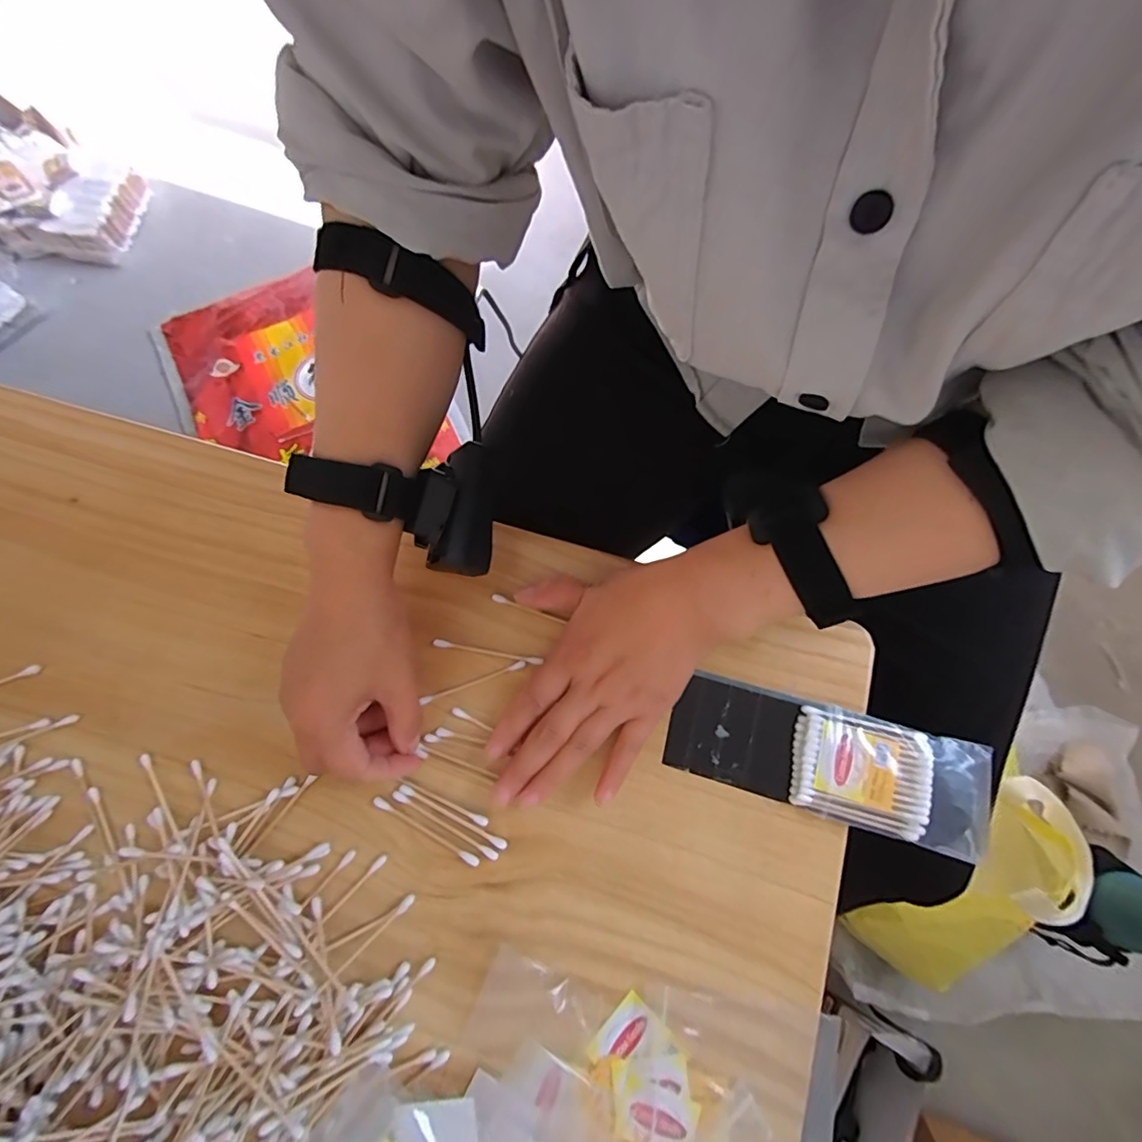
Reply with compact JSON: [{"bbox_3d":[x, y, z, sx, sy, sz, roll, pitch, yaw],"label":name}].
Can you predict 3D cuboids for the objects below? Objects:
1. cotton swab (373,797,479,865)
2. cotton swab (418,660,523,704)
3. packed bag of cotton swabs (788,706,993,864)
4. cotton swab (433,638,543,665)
[{"bbox_3d":[-0.085,0.152,0.308,0.071,0.004,0.006,27,76,9],"label":"cotton swab"},{"bbox_3d":[-0.061,0.069,0.330,0.066,0.004,0.005,-20,74,-4],"label":"cotton swab"},{"bbox_3d":[0.187,0.120,0.306,0.110,0.008,0.062,14,74,6],"label":"packed bag of cotton swabs"},{"bbox_3d":[-0.053,0.051,0.335,0.069,0.004,0.005,10,74,4],"label":"cotton swab"}]

